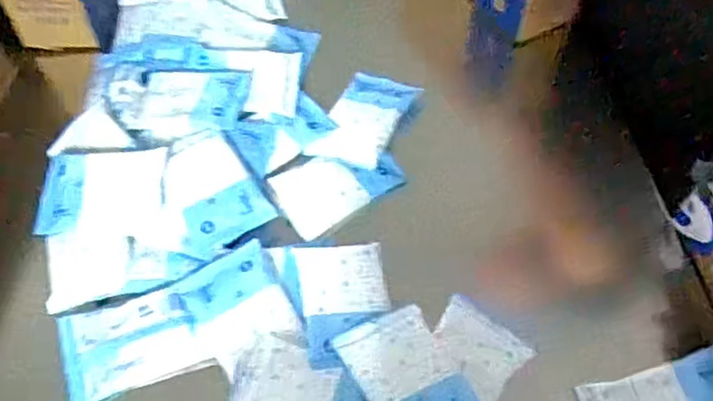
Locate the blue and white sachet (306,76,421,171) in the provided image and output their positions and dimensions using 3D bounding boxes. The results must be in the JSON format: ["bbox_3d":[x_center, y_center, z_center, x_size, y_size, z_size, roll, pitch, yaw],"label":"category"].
[{"bbox_3d":[0.008,-0.092,0.744,0.078,0.008,0.130,23,62,13],"label":"blue and white sachet"}]

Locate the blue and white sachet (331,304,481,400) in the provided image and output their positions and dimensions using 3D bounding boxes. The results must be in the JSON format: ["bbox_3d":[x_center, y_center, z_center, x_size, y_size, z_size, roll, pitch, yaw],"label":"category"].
[{"bbox_3d":[0.047,0.151,0.560,0.082,0.023,0.137,-22,50,-18],"label":"blue and white sachet"}]

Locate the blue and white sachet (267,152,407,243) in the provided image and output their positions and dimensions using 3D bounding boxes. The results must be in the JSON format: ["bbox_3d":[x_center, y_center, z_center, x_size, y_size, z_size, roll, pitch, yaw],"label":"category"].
[{"bbox_3d":[-0.023,-0.019,0.708,0.125,0.011,0.082,-33,65,-18],"label":"blue and white sachet"}]

